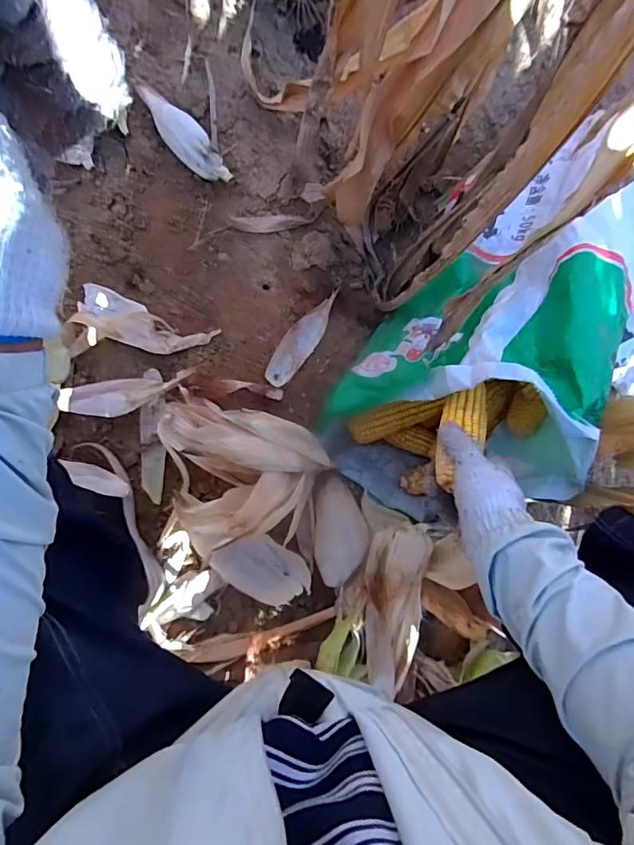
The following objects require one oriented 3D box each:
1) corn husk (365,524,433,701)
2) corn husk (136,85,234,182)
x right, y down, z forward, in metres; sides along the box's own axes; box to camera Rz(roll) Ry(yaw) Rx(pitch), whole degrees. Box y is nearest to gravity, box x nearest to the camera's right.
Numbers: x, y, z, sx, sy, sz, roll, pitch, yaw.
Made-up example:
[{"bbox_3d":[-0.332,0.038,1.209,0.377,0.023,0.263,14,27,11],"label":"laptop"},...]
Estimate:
[{"bbox_3d":[0.105,0.263,0.678,0.075,0.061,0.229,9,82,-6],"label":"corn husk"},{"bbox_3d":[-0.217,-0.458,0.756,0.054,0.056,0.215,-38,89,-10],"label":"corn husk"}]

